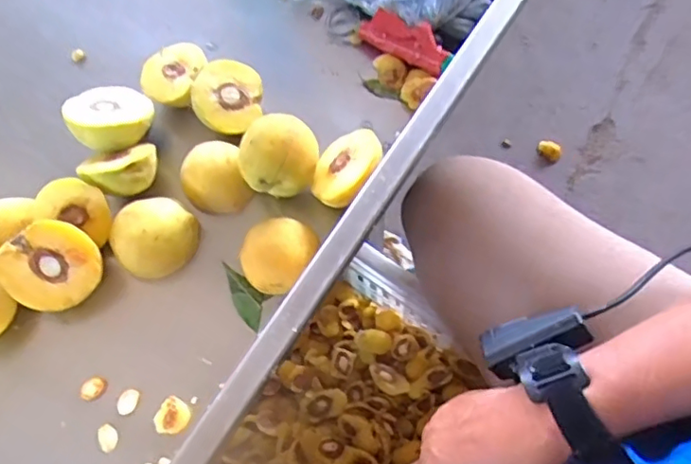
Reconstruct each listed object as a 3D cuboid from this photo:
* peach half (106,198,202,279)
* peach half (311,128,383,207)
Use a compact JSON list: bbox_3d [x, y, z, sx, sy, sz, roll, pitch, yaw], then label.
[{"bbox_3d":[-0.153,0.003,0.469,0.057,0.041,0.064,29,70,15],"label":"peach half"},{"bbox_3d":[0.005,-0.045,0.468,0.058,0.030,0.067,-5,56,33],"label":"peach half"}]

